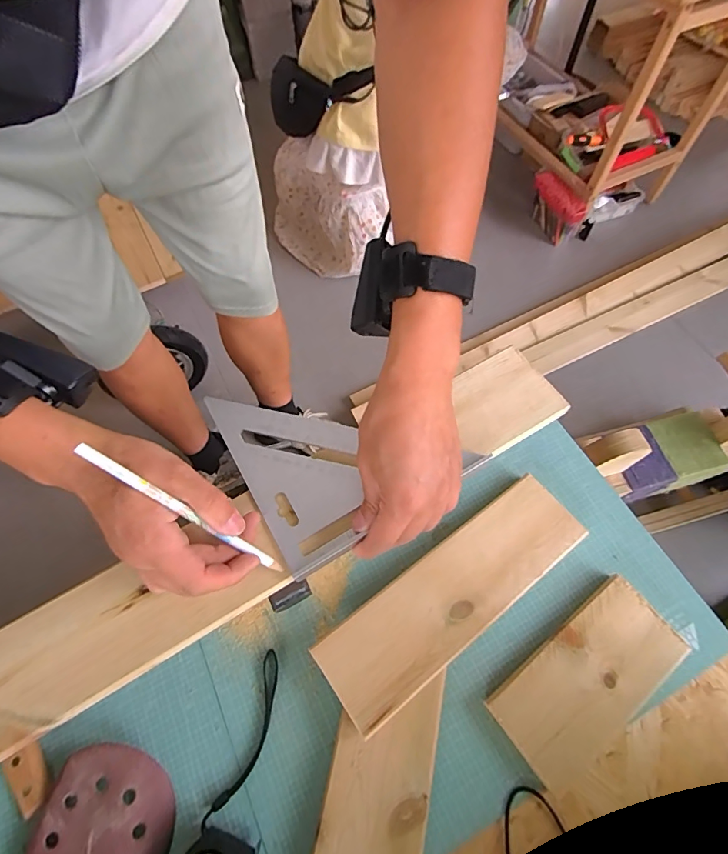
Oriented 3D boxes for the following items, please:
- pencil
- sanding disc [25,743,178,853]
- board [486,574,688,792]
[{"bbox_3d":[-0.117,0.061,0.302,0.155,0.006,0.007,42,65,-25],"label":"pencil"},{"bbox_3d":[-0.205,0.322,0.346,0.099,0.022,0.118,13,65,7],"label":"sanding disc"},{"bbox_3d":[0.200,0.224,0.397,0.174,0.017,0.087,-36,69,-15],"label":"board"}]

